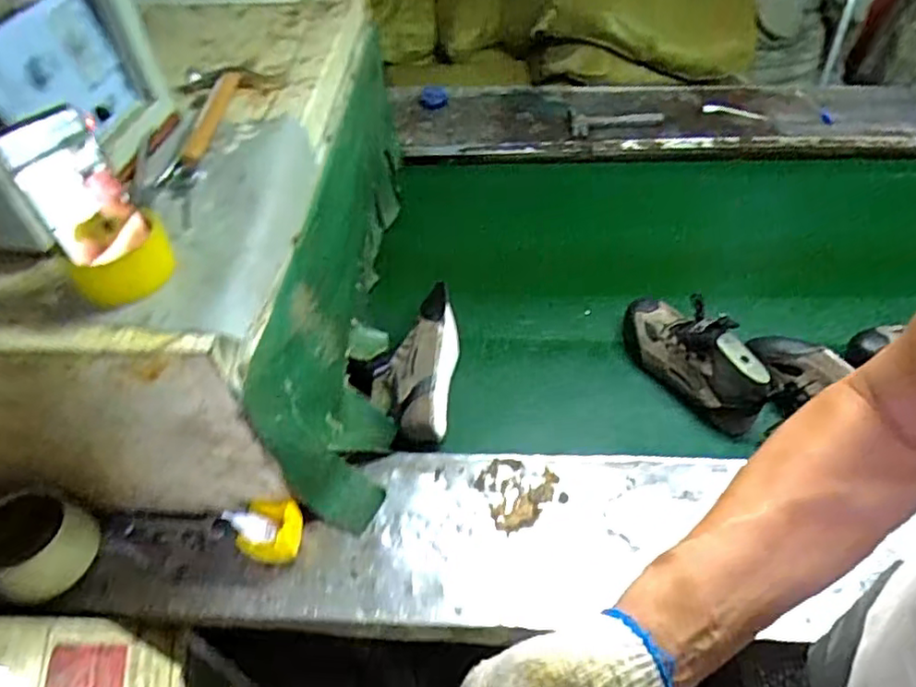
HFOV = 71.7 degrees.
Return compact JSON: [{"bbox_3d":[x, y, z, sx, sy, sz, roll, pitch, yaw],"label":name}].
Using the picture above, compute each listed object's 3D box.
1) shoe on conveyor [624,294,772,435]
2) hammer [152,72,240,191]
[{"bbox_3d":[0.349,0.015,0.972,0.091,0.127,0.261,-23,51,-15],"label":"shoe on conveyor"},{"bbox_3d":[-0.326,-0.286,0.825,0.053,0.024,0.244,1,49,5],"label":"hammer"}]

